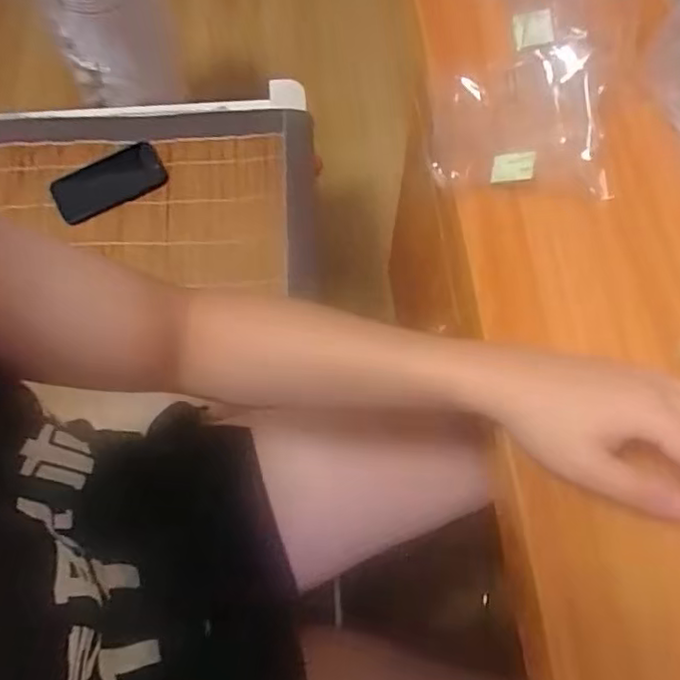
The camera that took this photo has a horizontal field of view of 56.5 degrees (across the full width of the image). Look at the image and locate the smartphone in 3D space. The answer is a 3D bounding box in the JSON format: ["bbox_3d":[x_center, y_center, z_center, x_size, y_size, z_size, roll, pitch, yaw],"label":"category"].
[{"bbox_3d":[-0.323,-0.219,0.888,0.152,0.013,0.079,-24,71,-9],"label":"smartphone"}]

